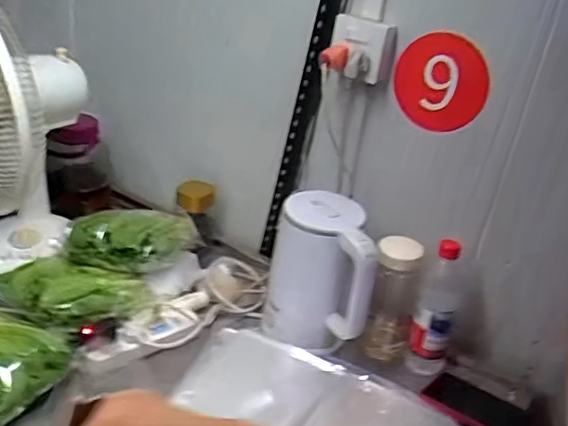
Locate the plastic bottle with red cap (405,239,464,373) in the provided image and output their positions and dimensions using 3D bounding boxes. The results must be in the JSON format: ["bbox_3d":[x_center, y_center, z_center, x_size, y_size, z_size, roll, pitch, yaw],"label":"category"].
[{"bbox_3d":[0.236,0.144,0.918,0.060,0.216,0.066,15,28,15],"label":"plastic bottle with red cap"}]

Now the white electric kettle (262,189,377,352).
[{"bbox_3d":[0.061,0.102,0.950,0.178,0.230,0.119,18,29,20],"label":"white electric kettle"}]

